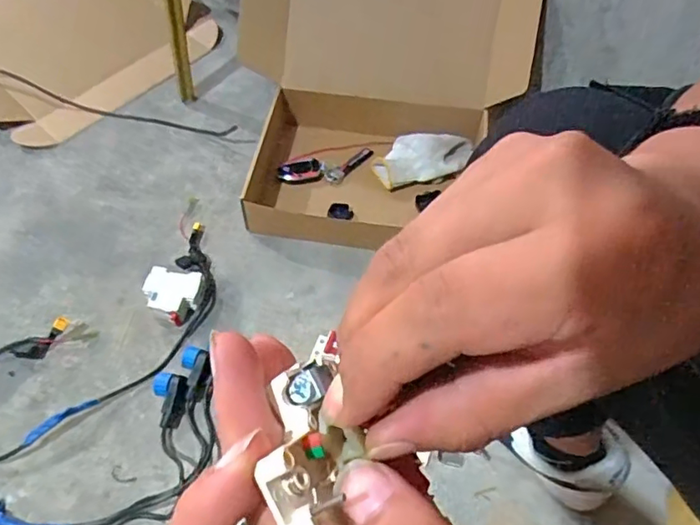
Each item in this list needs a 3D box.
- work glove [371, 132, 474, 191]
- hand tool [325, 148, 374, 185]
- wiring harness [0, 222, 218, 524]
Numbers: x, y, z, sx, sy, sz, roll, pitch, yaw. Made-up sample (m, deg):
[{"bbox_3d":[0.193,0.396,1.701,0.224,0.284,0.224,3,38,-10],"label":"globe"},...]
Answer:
[{"bbox_3d":[0.129,-0.187,0.995,0.178,0.039,0.094,-7,57,-6],"label":"work glove"},{"bbox_3d":[-0.001,-0.176,1.008,0.102,0.011,0.034,-38,65,-23],"label":"hand tool"},{"bbox_3d":[-0.446,0.168,0.747,0.535,0.034,0.412,-11,57,-8],"label":"wiring harness"}]

